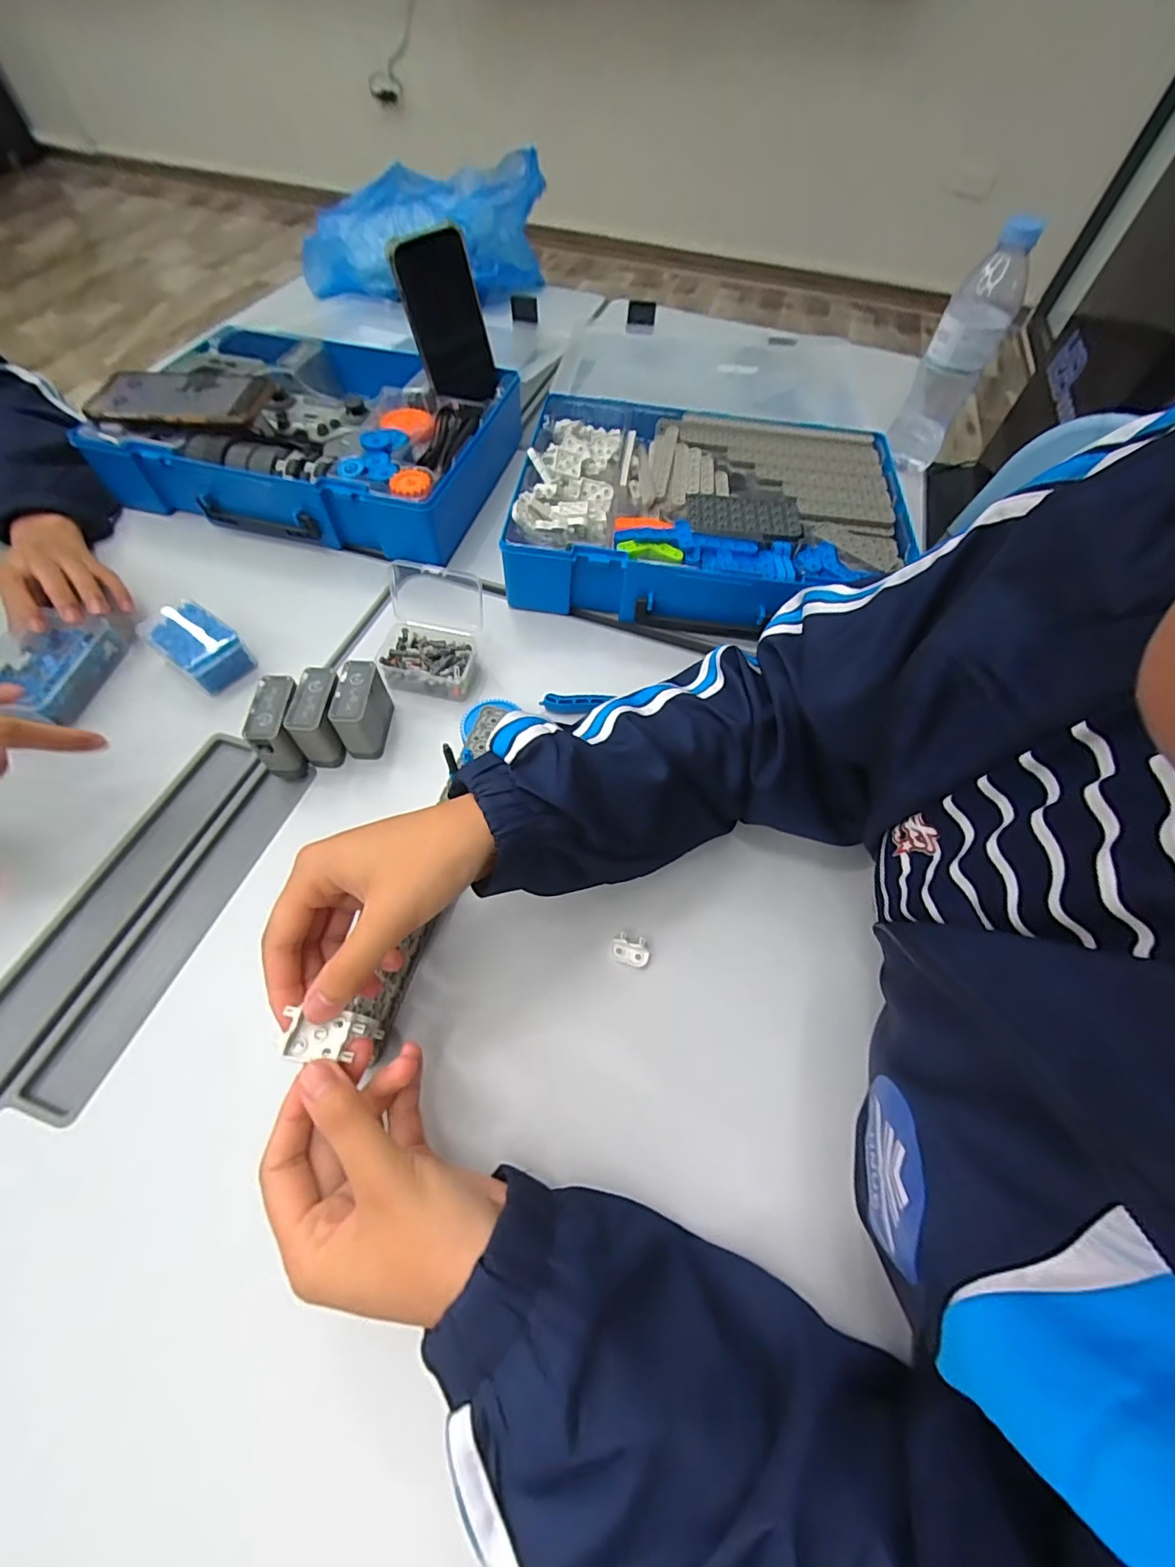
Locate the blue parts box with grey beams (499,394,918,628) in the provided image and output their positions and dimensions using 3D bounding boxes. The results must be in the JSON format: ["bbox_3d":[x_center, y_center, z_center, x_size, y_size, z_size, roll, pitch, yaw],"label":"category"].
[{"bbox_3d":[0.114,-0.264,0.534,0.347,0.075,0.266,6,59,0],"label":"blue parts box with grey beams"}]

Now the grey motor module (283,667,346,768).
[{"bbox_3d":[-0.195,-0.047,0.402,0.026,0.055,0.055,-2,59,-5],"label":"grey motor module"}]

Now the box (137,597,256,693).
[{"bbox_3d":[-0.318,-0.112,0.443,0.079,0.038,0.046,33,63,16],"label":"box"}]

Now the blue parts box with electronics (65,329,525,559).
[{"bbox_3d":[-0.279,-0.370,0.573,0.375,0.081,0.275,14,59,5],"label":"blue parts box with electronics"}]

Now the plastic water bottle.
[{"bbox_3d":[0.382,-0.438,0.565,0.058,0.208,0.053,32,62,15],"label":"plastic water bottle"}]

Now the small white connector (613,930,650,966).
[{"bbox_3d":[0.028,0.107,0.350,0.024,0.004,0.018,14,59,5],"label":"small white connector"}]

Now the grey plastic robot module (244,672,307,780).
[{"bbox_3d":[-0.222,-0.041,0.397,0.026,0.056,0.055,-6,60,-7],"label":"grey plastic robot module"}]

